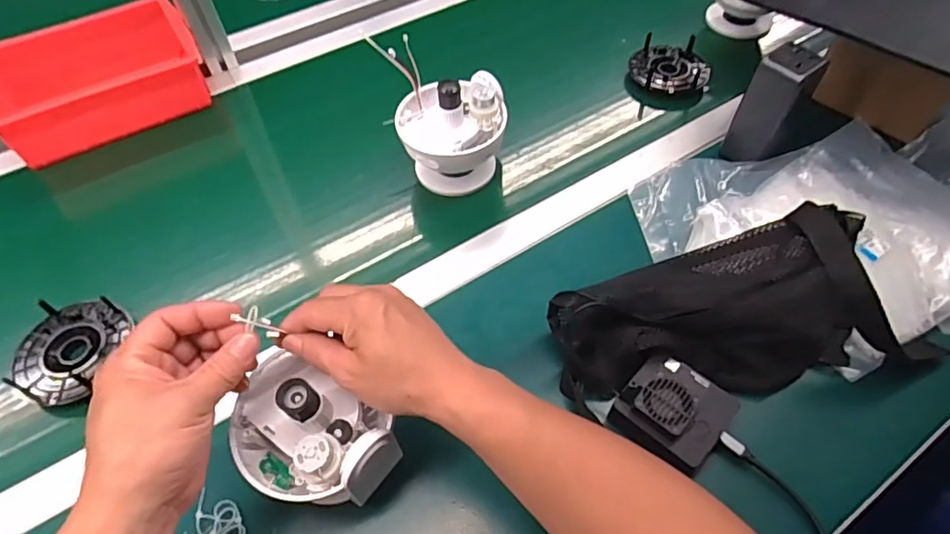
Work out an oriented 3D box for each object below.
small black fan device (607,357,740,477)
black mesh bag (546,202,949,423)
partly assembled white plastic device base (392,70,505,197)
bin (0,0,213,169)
[{"bbox_3d":[0.161,0.115,0.441,0.078,0.039,0.075,38,64,23],"label":"small black fan device"},{"bbox_3d":[0.223,0.036,0.467,0.304,0.087,0.127,-10,56,-7],"label":"black mesh bag"},{"bbox_3d":[-0.024,-0.149,0.607,0.113,0.118,0.094,-7,56,-4],"label":"partly assembled white plastic device base"},{"bbox_3d":[-0.487,-0.244,0.707,0.252,0.074,0.166,-25,59,-16],"label":"bin"}]

